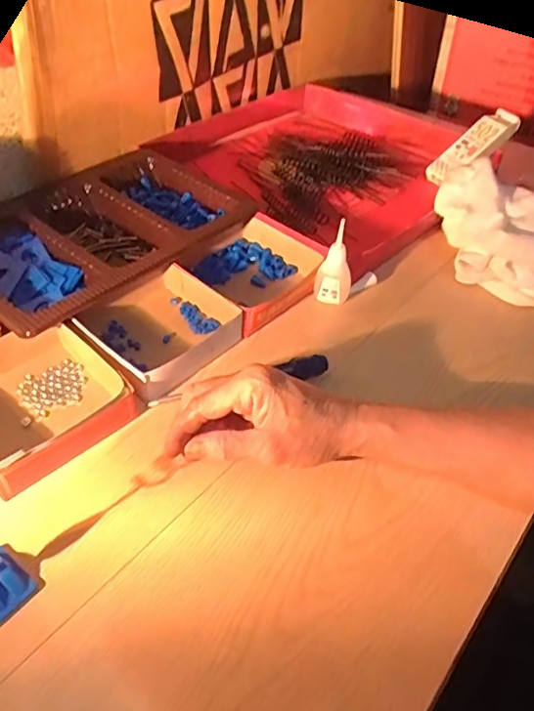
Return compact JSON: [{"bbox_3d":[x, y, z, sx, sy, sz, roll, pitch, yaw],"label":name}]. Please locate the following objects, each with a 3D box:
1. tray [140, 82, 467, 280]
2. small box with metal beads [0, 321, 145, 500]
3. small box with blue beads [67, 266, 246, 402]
[{"bbox_3d":[0.084,-0.274,0.741,0.345,0.054,0.368,36,54,26],"label":"tray"},{"bbox_3d":[-0.188,0.028,0.440,0.144,0.033,0.123,36,54,26],"label":"small box with metal beads"},{"bbox_3d":[-0.100,-0.030,0.504,0.130,0.033,0.119,34,53,25],"label":"small box with blue beads"}]

